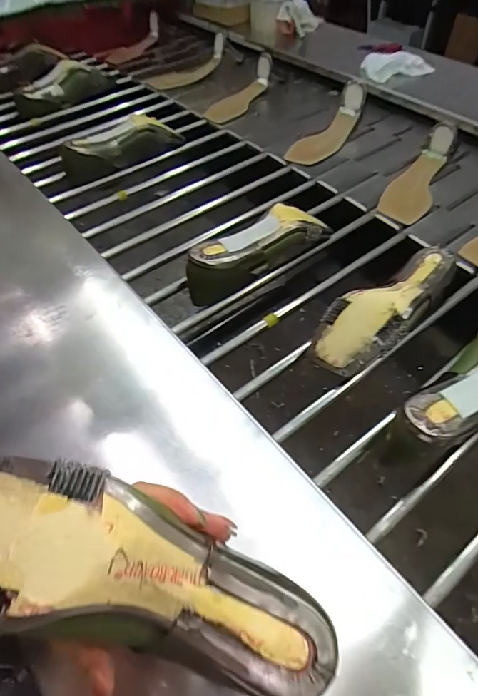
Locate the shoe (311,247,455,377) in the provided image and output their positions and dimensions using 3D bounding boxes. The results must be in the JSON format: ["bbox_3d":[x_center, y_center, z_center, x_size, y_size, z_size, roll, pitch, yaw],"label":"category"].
[{"bbox_3d":[0.186,-0.047,0.505,0.223,0.072,0.091,-30,50,-17],"label":"shoe"}]

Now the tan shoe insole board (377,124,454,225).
[{"bbox_3d":[0.303,-0.289,0.700,0.076,0.054,0.206,26,72,21],"label":"tan shoe insole board"}]

